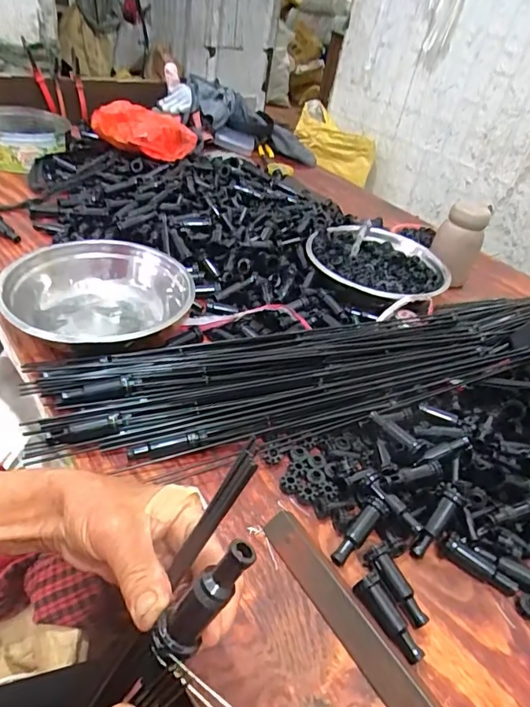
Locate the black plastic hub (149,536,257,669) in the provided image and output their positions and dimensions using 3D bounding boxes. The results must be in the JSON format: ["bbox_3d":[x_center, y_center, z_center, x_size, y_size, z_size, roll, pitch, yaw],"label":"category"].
[{"bbox_3d":[-0.028,0.115,0.229,0.014,0.070,0.019,19,21,-52],"label":"black plastic hub"}]

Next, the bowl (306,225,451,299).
[{"bbox_3d":[0.186,-0.148,0.815,0.230,0.053,0.239,7,37,-6],"label":"bowl"}]

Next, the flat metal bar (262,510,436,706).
[{"bbox_3d":[0.082,0.221,0.354,0.028,0.009,0.260,-16,45,-32],"label":"flat metal bar"}]

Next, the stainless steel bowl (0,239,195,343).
[{"bbox_3d":[-0.202,-0.058,0.607,0.204,0.070,0.212,7,37,-6],"label":"stainless steel bowl"}]

